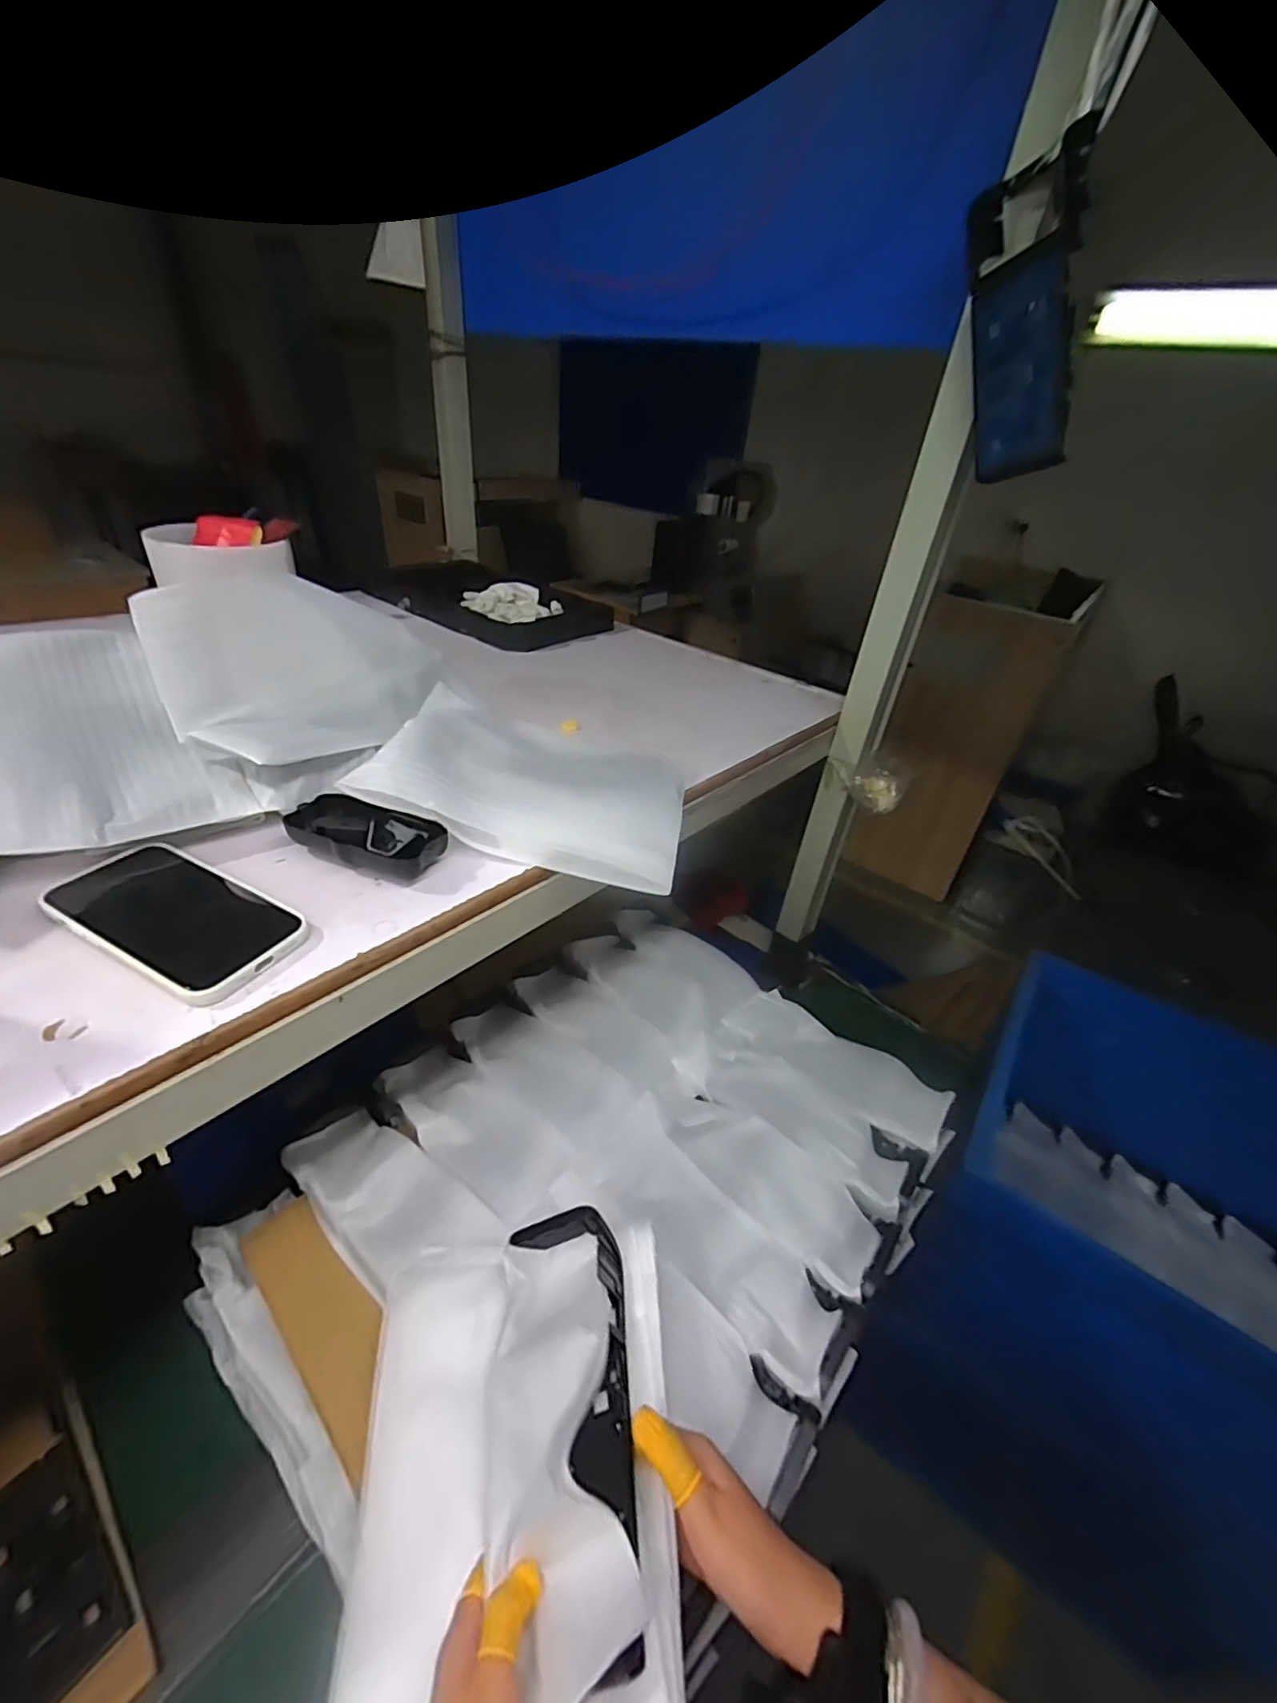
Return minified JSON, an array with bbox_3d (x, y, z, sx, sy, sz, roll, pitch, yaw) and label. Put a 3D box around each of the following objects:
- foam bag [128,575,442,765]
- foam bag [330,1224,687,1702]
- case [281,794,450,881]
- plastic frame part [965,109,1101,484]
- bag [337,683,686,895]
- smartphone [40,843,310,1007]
[{"bbox_3d":[-0.254,-0.146,0.486,0.207,0.125,0.052,-23,45,-38],"label":"foam bag"},{"bbox_3d":[-0.078,0.379,0.370,0.188,0.102,0.265,4,34,-6],"label":"foam bag"},{"bbox_3d":[-0.196,-0.009,0.431,0.109,0.029,0.052,15,35,11],"label":"case"},{"bbox_3d":[0.301,-0.415,0.477,0.028,0.209,0.099,-11,11,-25],"label":"plastic frame part"},{"bbox_3d":[-0.081,-0.062,0.509,0.246,0.057,0.183,11,34,5],"label":"bag"},{"bbox_3d":[-0.282,0.041,0.372,0.152,0.018,0.074,20,36,18],"label":"smartphone"}]

